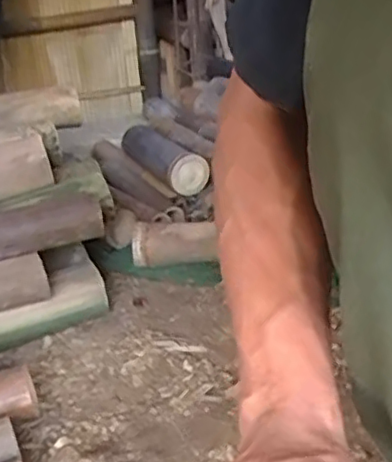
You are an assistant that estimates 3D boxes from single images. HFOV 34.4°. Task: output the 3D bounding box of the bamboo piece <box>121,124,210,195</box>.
[{"bbox_3d":[-0.071,-0.141,1.263,0.078,0.081,0.281,-15,26,-22],"label":"bamboo piece"}]

